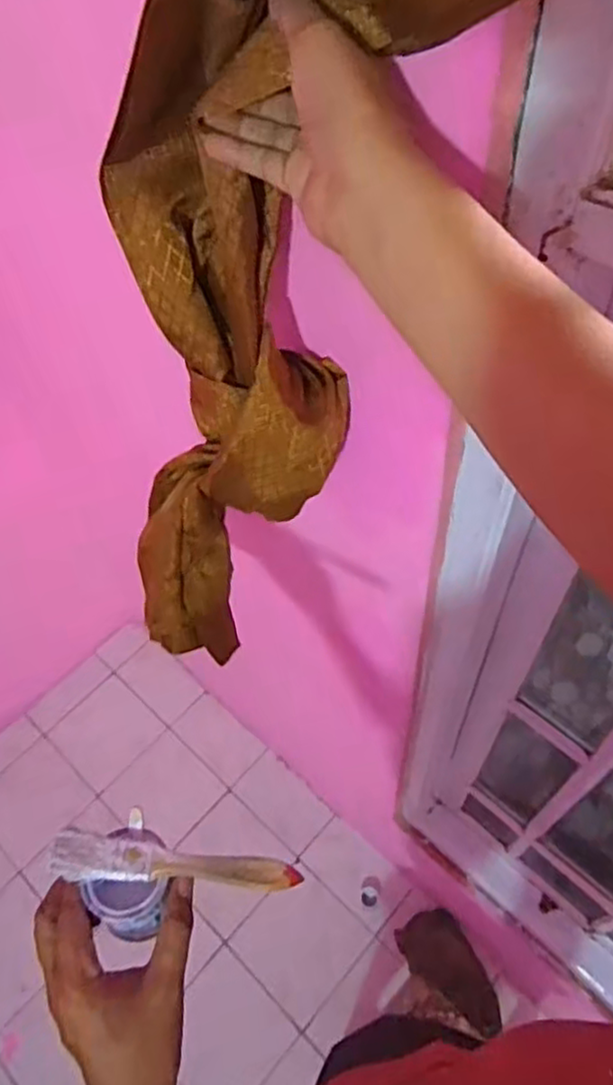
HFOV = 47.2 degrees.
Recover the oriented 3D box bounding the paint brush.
[{"bbox_3d":[-0.084,0.207,0.451,0.157,0.010,0.026,5,60,3],"label":"paint brush"}]

